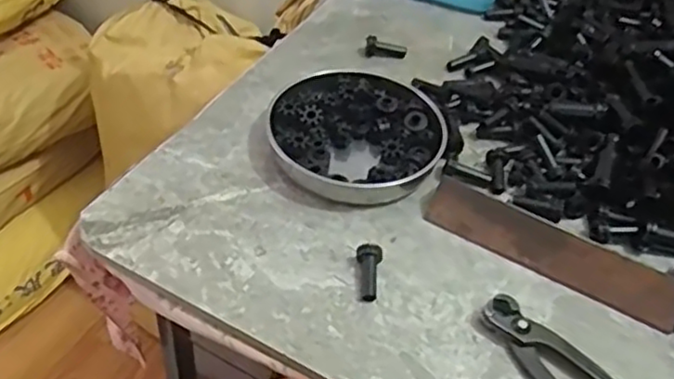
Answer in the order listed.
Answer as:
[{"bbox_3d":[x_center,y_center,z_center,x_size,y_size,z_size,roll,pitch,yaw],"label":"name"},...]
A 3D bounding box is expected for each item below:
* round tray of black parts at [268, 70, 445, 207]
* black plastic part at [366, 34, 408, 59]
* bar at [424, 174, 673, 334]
[{"bbox_3d":[0.018,-0.046,0.540,0.132,0.028,0.128,3,46,-4],"label":"round tray of black parts"},{"bbox_3d":[0.047,-0.134,0.637,0.039,0.015,0.012,8,46,1],"label":"black plastic part"},{"bbox_3d":[0.149,0.043,0.469,0.178,0.035,0.008,26,11,17],"label":"bar"}]

